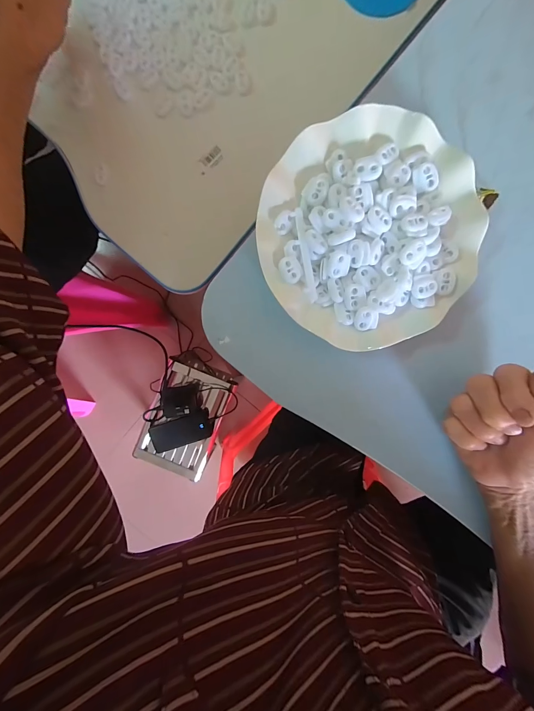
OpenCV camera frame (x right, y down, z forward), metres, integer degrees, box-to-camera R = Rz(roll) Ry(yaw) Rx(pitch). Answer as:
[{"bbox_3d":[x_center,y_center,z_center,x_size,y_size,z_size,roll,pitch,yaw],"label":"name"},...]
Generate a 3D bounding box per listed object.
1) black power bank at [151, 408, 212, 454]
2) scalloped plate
[{"bbox_3d":[-0.226,0.201,0.805,0.160,0.031,0.077,-17,95,4],"label":"black power bank"},{"bbox_3d":[0.084,-0.100,0.258,0.175,0.040,0.175,0,97,2],"label":"scalloped plate"}]

